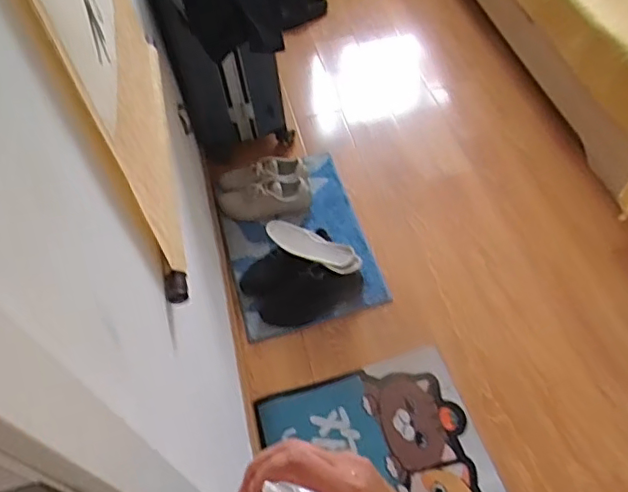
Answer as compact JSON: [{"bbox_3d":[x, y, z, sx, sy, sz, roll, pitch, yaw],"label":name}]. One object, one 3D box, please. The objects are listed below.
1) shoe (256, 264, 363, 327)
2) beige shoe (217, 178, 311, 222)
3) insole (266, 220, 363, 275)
[{"bbox_3d":[-0.007,0.125,1.524,0.293,0.125,0.088,-17,55,-8],"label":"shoe"},{"bbox_3d":[-0.146,-0.138,1.750,0.274,0.081,0.098,-12,54,-5],"label":"beige shoe"},{"bbox_3d":[-0.001,-0.003,1.528,0.278,0.034,0.087,21,58,18],"label":"insole"}]

